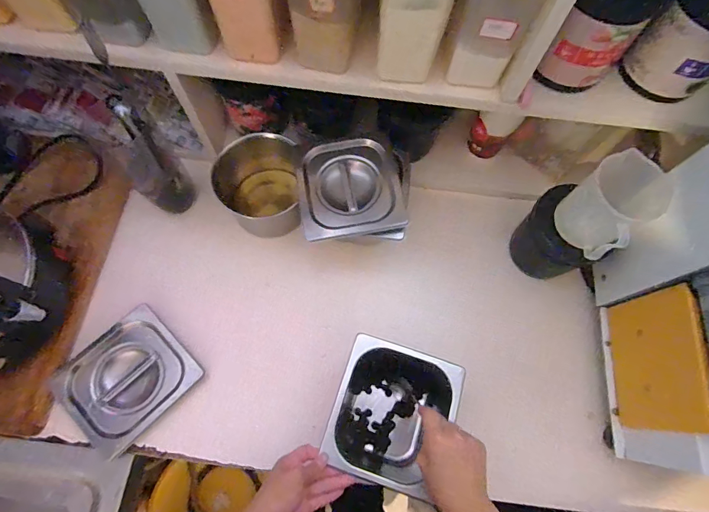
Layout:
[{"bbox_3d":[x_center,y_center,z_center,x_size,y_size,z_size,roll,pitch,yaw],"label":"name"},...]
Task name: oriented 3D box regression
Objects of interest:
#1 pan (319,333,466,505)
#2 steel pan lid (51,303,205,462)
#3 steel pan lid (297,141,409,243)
[{"bbox_3d":[0.051,0.223,0.557,0.154,0.101,0.172,17,69,4],"label":"pan"},{"bbox_3d":[-0.344,0.186,0.592,0.156,0.015,0.175,43,73,13],"label":"steel pan lid"},{"bbox_3d":[-0.009,-0.109,0.604,0.151,0.031,0.153,-9,69,-6],"label":"steel pan lid"}]

